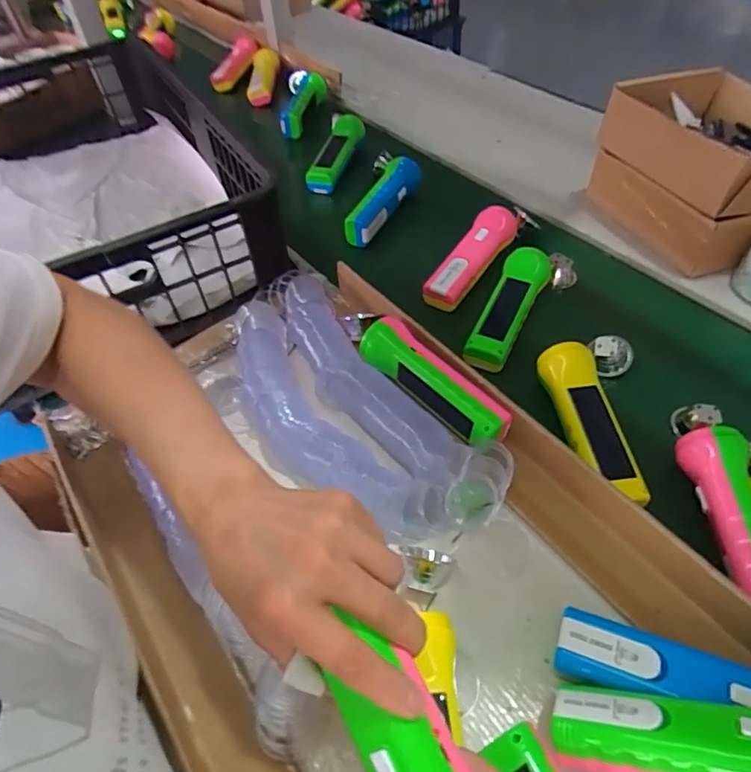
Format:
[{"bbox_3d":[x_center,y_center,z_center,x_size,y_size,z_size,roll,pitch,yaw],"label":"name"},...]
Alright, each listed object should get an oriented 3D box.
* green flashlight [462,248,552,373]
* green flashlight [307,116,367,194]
[{"bbox_3d":[0.140,-0.084,0.559,0.046,0.040,0.163,21,55,21],"label":"green flashlight"},{"bbox_3d":[-0.060,-0.364,0.822,0.053,0.041,0.170,7,51,10],"label":"green flashlight"}]

